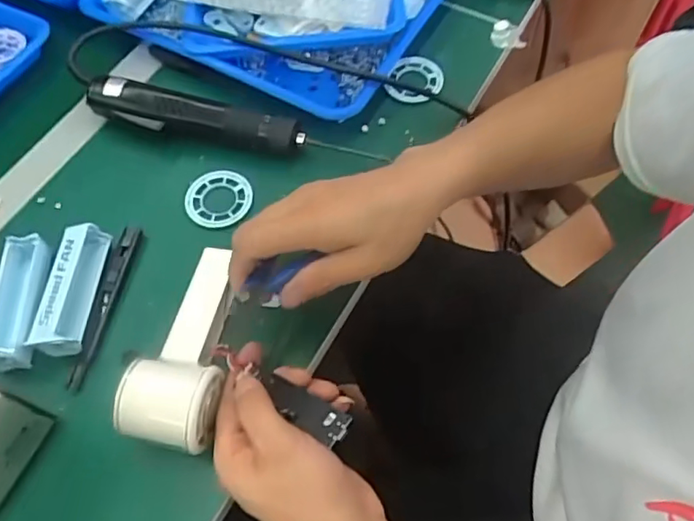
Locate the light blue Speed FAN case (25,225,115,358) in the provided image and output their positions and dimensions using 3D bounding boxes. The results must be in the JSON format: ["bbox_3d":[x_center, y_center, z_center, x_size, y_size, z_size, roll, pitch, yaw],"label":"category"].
[{"bbox_3d":[-0.217,0.022,0.451,0.035,0.033,0.103,1,62,2],"label":"light blue Speed FAN case"}]

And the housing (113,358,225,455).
[{"bbox_3d":[-0.121,0.102,0.399,0.061,0.049,0.053,7,62,5],"label":"housing"}]

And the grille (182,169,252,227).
[{"bbox_3d":[-0.113,-0.056,0.507,0.059,0.008,0.060,-1,62,1],"label":"grille"}]

